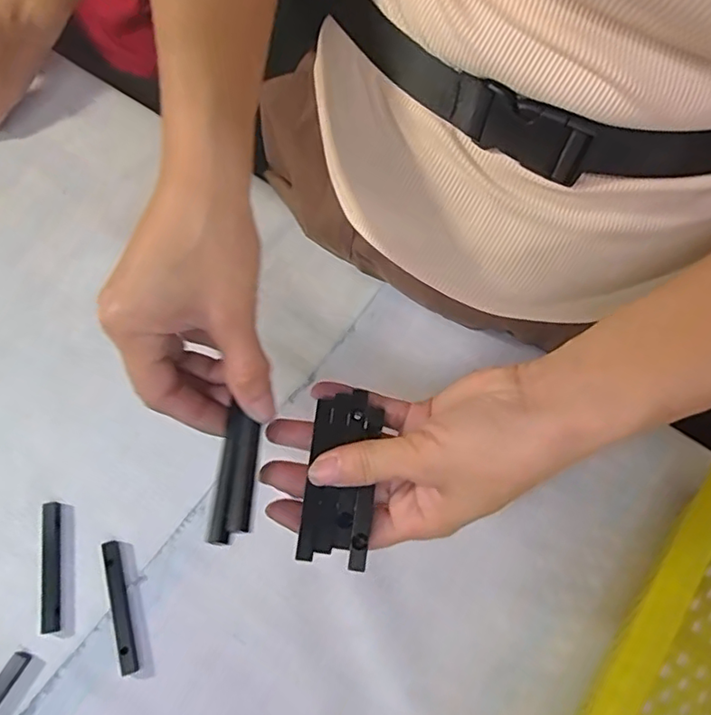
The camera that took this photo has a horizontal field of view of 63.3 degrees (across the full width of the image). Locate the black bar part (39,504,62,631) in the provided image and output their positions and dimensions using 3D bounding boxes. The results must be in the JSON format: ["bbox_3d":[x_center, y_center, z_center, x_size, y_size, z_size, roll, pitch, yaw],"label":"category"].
[{"bbox_3d":[-0.186,0.127,0.351,0.011,0.009,0.074,-7,68,-6],"label":"black bar part"}]

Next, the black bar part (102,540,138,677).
[{"bbox_3d":[-0.141,0.148,0.345,0.010,0.007,0.075,-15,70,-9],"label":"black bar part"}]

